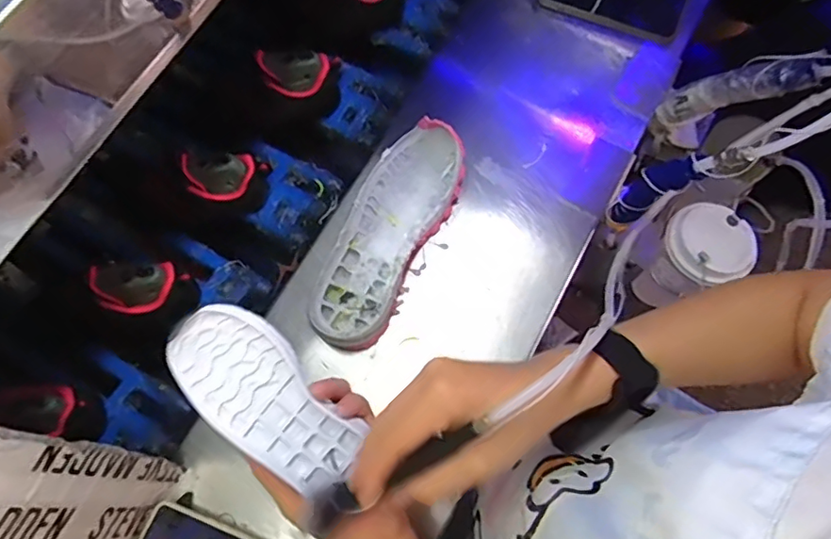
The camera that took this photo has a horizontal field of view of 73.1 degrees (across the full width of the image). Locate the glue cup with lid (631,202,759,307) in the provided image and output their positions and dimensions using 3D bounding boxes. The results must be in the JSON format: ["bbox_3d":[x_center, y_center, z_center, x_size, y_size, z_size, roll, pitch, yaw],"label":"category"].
[{"bbox_3d":[0.302,-0.008,0.623,0.084,0.141,0.086,-1,71,2],"label":"glue cup with lid"}]

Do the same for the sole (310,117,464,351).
[{"bbox_3d":[-0.022,-0.037,0.550,0.086,0.035,0.238,19,72,8],"label":"sole"}]

